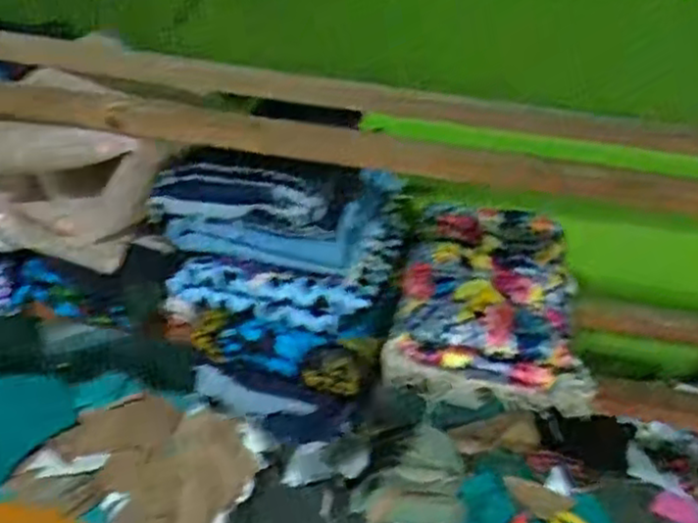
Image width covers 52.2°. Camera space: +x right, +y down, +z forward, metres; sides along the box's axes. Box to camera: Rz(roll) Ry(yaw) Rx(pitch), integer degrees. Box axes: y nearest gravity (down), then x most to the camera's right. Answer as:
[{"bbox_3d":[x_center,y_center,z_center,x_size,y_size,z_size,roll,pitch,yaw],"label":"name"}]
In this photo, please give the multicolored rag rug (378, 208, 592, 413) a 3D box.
[{"bbox_3d":[0.159,0.041,0.801,0.209,0.081,0.252,7,33,5],"label":"multicolored rag rug"}]

